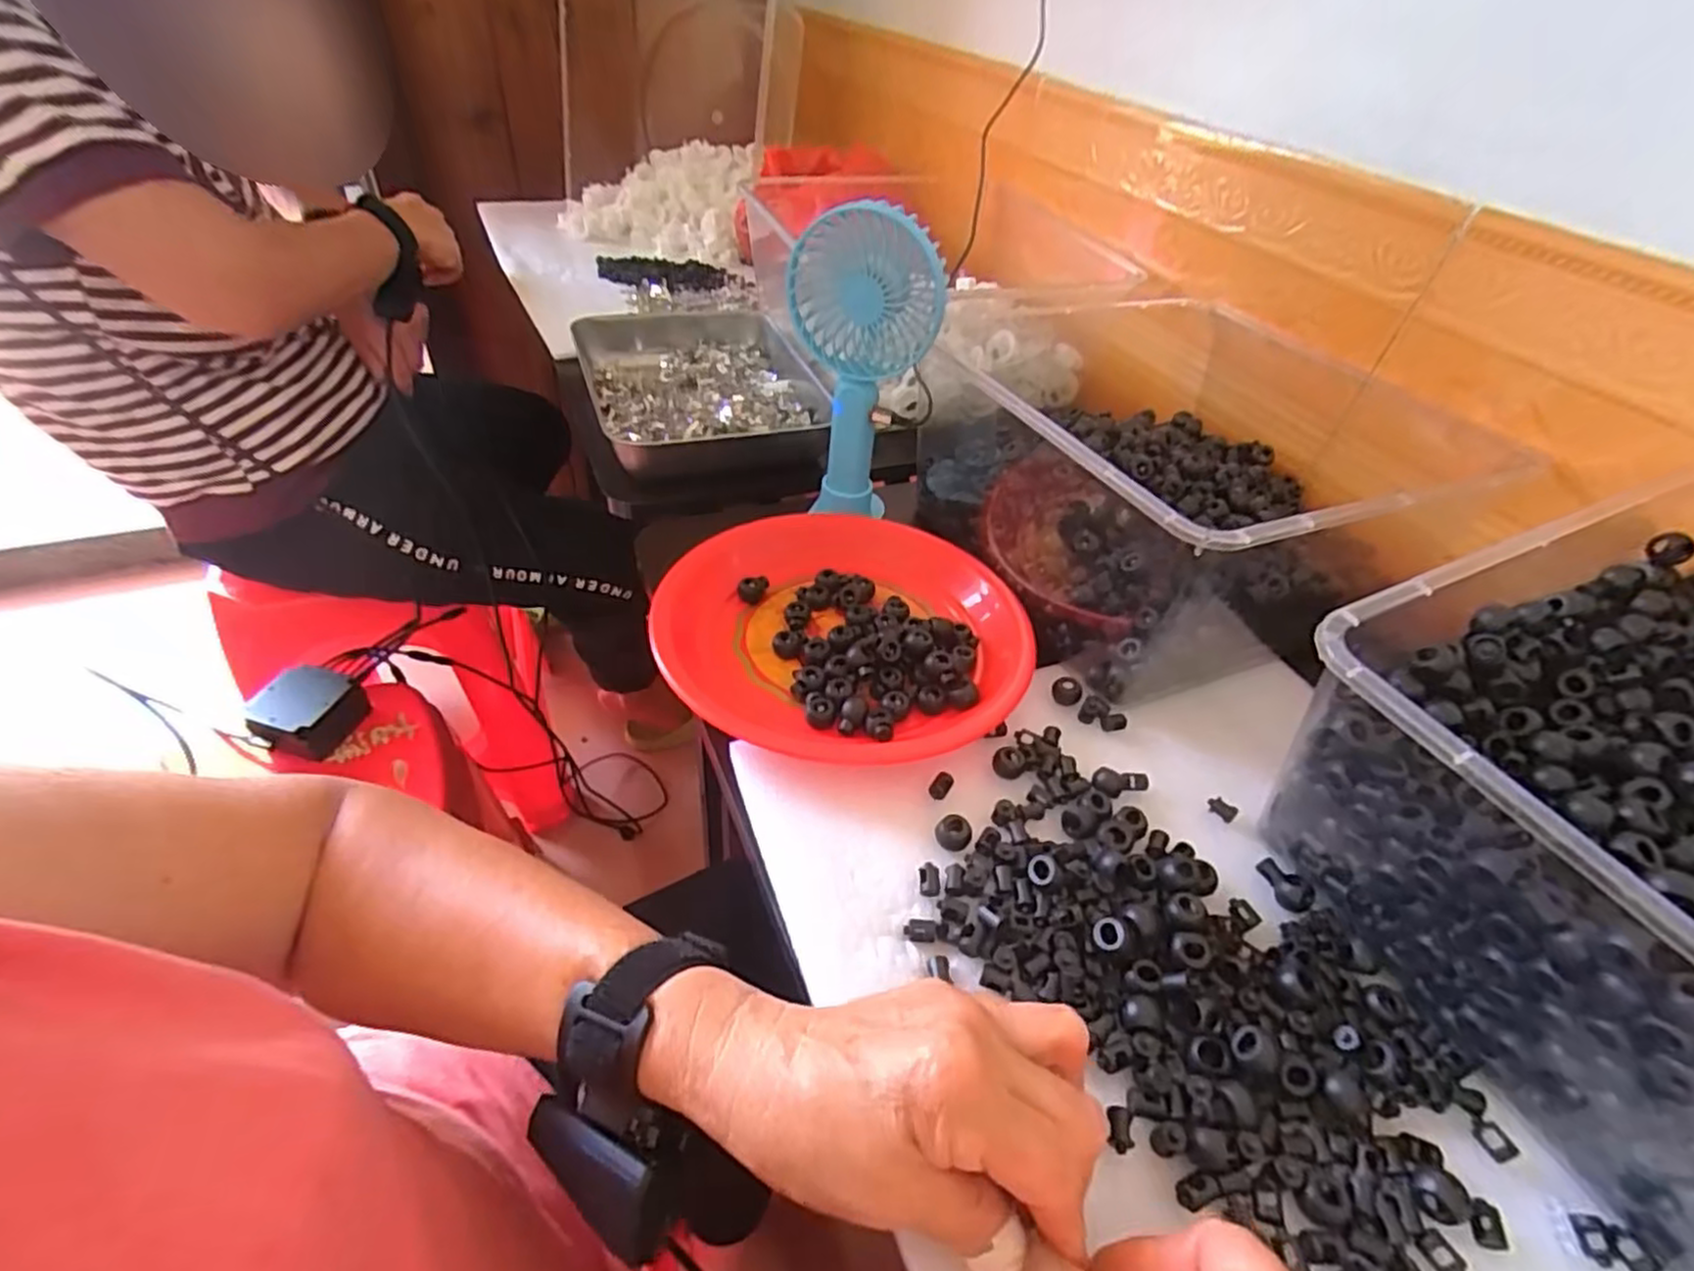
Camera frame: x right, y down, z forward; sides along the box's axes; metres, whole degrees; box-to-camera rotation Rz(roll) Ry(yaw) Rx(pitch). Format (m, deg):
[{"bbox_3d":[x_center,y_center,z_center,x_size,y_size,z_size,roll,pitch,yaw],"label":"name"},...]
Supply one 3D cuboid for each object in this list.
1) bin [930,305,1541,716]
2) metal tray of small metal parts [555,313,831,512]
[{"bbox_3d":[0.215,-0.149,0.557,0.289,0.119,0.371,-14,49,-20],"label":"bin"},{"bbox_3d":[-0.135,-0.219,0.677,0.213,0.058,0.272,-8,47,-15],"label":"metal tray of small metal parts"}]

